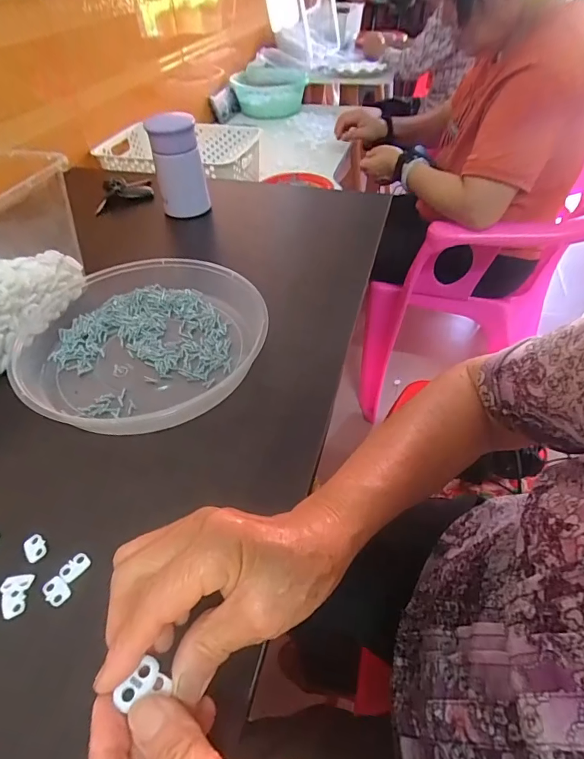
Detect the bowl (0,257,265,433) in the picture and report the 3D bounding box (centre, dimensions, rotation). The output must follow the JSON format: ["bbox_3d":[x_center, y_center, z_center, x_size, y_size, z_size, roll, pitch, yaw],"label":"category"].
[{"bbox_3d":[-0.145,-0.044,0.430,0.231,0.043,0.224,-1,46,1],"label":"bowl"}]

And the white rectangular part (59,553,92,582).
[{"bbox_3d":[-0.146,0.127,0.290,0.013,0.004,0.018,27,52,25],"label":"white rectangular part"}]

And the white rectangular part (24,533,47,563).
[{"bbox_3d":[-0.179,0.117,0.298,0.013,0.005,0.019,-25,50,-21],"label":"white rectangular part"}]

